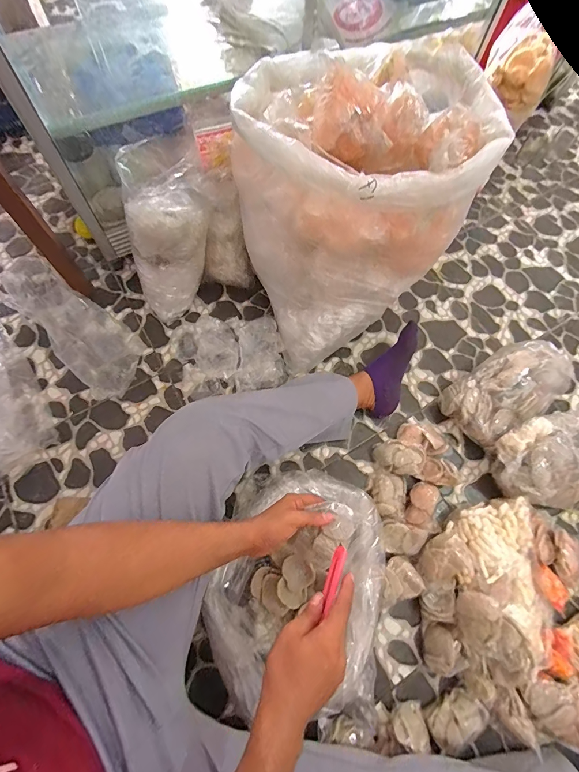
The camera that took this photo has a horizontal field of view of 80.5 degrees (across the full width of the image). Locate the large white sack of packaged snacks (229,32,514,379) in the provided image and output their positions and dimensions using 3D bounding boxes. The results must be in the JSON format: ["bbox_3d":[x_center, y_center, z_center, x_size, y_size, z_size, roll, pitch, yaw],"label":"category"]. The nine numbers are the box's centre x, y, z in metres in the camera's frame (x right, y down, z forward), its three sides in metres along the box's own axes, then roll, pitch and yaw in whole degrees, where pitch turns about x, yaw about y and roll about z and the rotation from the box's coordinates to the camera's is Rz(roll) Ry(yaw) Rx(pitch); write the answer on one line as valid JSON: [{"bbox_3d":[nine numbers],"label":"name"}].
[{"bbox_3d":[0.130,-0.425,0.776,0.495,0.427,0.454,-27,72,-14],"label":"large white sack of packaged snacks"}]

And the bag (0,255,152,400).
[{"bbox_3d":[-0.551,-0.166,0.859,0.469,0.103,0.156,40,71,13],"label":"bag"}]

